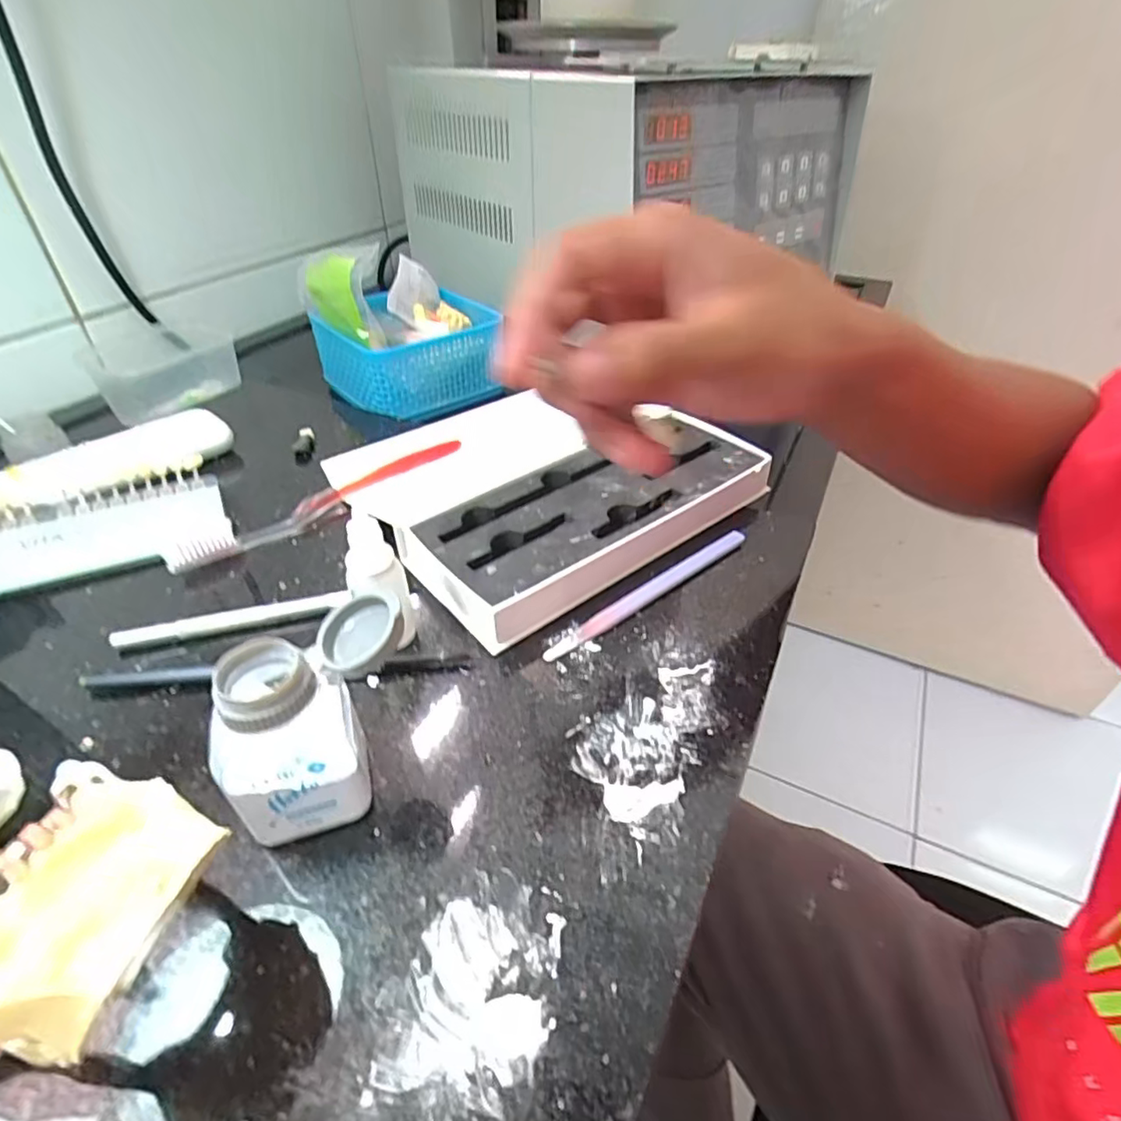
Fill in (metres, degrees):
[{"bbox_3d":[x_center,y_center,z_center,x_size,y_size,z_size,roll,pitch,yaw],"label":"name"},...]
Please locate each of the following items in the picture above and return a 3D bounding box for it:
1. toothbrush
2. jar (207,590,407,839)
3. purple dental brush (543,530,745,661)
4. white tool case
[{"bbox_3d":[-0.140,-0.038,0.369,0.185,0.015,0.015,-32,50,-32],"label":"toothbrush"},{"bbox_3d":[-0.082,0.058,0.209,0.066,0.072,0.037,-23,46,-26],"label":"jar"},{"bbox_3d":[0.048,0.015,0.312,0.138,0.006,0.012,-27,47,-29],"label":"purple dental brush"},{"bbox_3d":[-0.012,-0.057,0.377,0.213,0.030,0.199,-27,47,-29],"label":"white tool case"}]

